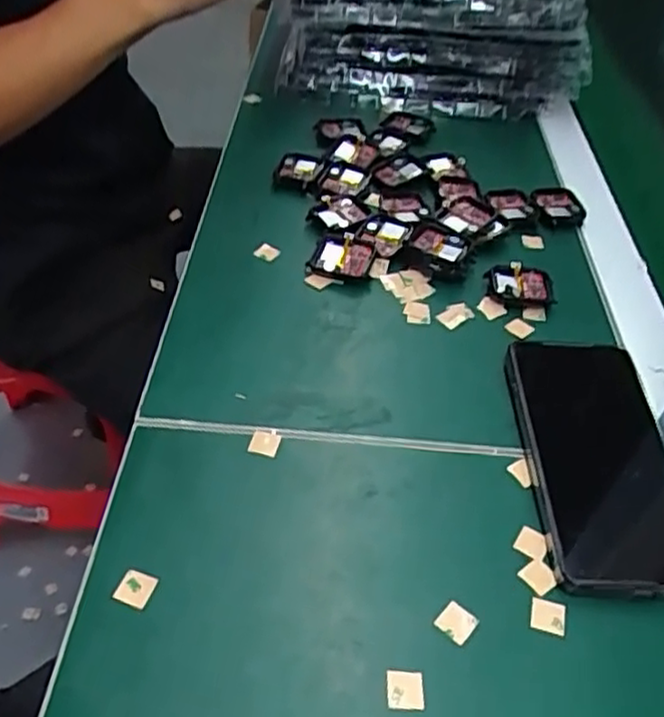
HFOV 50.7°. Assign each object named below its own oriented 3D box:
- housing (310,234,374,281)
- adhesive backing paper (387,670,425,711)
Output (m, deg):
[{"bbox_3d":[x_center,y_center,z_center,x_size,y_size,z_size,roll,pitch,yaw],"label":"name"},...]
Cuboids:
[{"bbox_3d":[0.007,-0.071,0.500,0.041,0.011,0.036,14,62,10],"label":"housing"},{"bbox_3d":[0.031,0.141,0.299,0.016,0.004,0.015,5,52,-2],"label":"adhesive backing paper"}]

